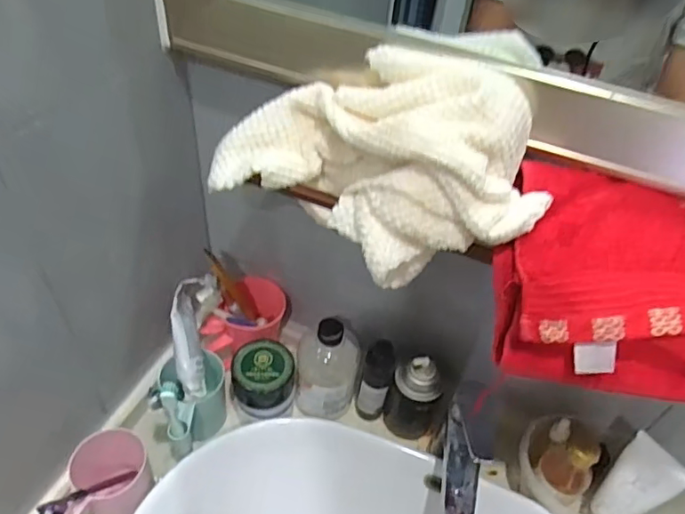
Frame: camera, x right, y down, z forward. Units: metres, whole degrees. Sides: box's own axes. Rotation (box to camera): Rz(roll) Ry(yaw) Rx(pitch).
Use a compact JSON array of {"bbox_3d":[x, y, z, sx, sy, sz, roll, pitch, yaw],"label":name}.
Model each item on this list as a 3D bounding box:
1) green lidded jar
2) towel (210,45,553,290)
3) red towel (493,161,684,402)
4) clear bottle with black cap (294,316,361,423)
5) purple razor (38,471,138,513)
[{"bbox_3d":[-0.096,0.155,0.674,0.072,0.078,0.072,3,46,-3],"label":"green lidded jar"},{"bbox_3d":[0.029,-0.080,0.427,0.244,0.128,0.122,26,49,19],"label":"towel"},{"bbox_3d":[0.280,0.035,0.399,0.323,0.064,0.162,11,80,11],"label":"red towel"},{"bbox_3d":[-0.018,0.139,0.676,0.075,0.145,0.064,7,45,1],"label":"clear bottle with black cap"},{"bbox_3d":[-0.250,0.236,0.541,0.016,0.161,0.015,14,81,8],"label":"purple razor"}]

